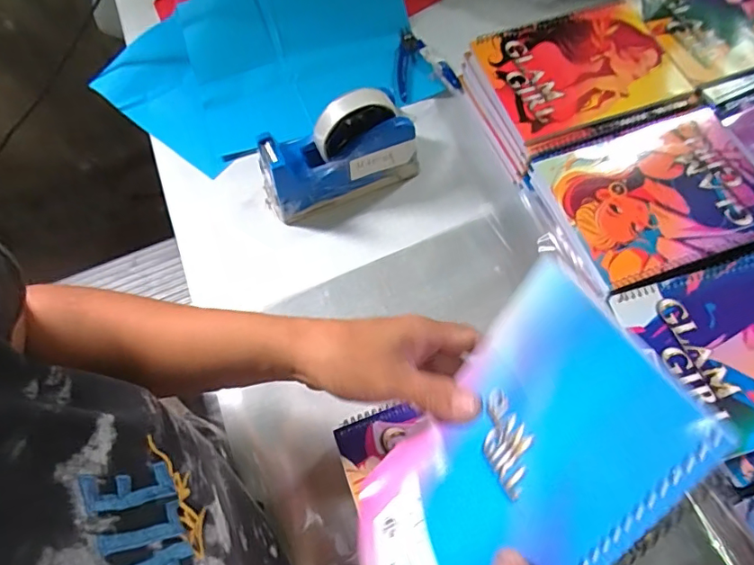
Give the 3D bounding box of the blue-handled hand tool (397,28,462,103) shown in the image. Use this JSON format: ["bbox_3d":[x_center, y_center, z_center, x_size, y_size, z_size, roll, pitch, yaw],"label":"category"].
[{"bbox_3d":[0.060,-0.269,0.624,0.073,0.019,0.100,-5,64,1],"label":"blue-handled hand tool"}]

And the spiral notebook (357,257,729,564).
[{"bbox_3d":[0.053,0.096,0.256,0.017,0.141,0.195,29,109,-22],"label":"spiral notebook"}]

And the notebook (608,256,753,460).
[{"bbox_3d":[0.321,0.052,0.430,0.192,0.007,0.147,-16,64,-5],"label":"notebook"}]

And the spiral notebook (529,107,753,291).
[{"bbox_3d":[0.276,-0.088,0.495,0.201,0.007,0.152,-18,64,-6],"label":"spiral notebook"}]

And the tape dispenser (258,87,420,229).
[{"bbox_3d":[-0.039,-0.130,0.520,0.158,0.120,0.062,-18,64,-6],"label":"tape dispenser"}]

